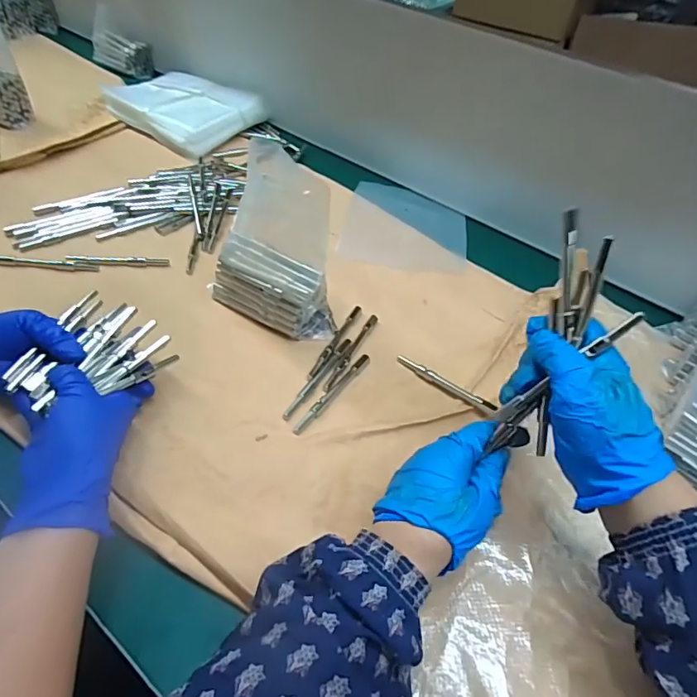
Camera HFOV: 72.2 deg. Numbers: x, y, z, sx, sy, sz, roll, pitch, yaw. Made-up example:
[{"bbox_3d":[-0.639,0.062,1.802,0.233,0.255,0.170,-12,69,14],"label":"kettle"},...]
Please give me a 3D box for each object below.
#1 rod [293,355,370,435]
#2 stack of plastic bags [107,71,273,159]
[{"bbox_3d":[-0.013,0.042,0.460,0.012,0.006,0.113,30,53,20],"label":"rod"},{"bbox_3d":[-0.274,-0.405,0.800,0.222,0.035,0.181,30,53,19],"label":"stack of plastic bags"}]

